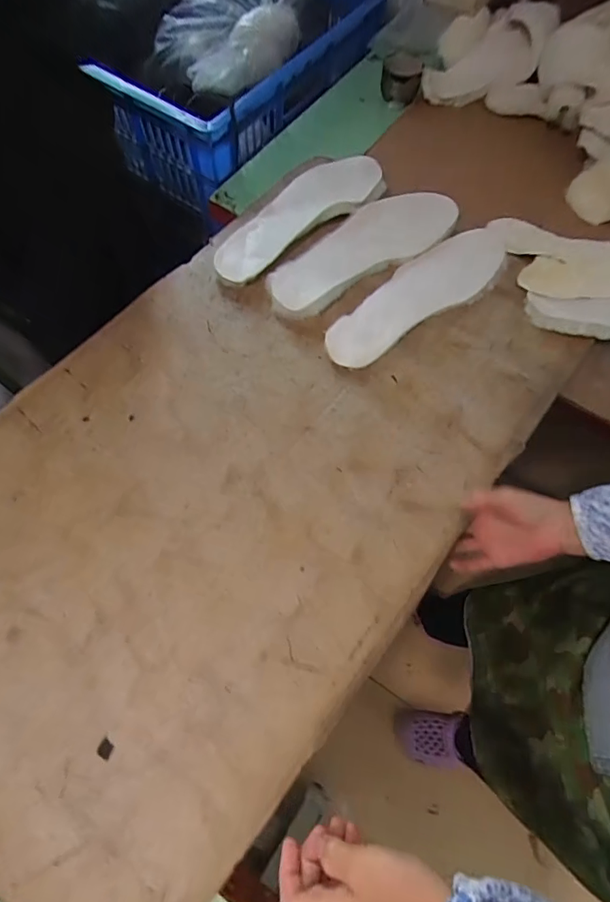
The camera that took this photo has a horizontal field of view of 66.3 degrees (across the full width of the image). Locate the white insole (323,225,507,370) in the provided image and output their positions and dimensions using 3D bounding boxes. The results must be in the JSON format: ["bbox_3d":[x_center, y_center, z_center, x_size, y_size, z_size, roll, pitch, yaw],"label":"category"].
[{"bbox_3d":[0.141,-0.204,0.593,0.288,0.019,0.078,-37,73,-15],"label":"white insole"}]

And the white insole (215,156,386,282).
[{"bbox_3d":[-0.011,-0.321,0.632,0.272,0.034,0.094,-36,73,-15],"label":"white insole"}]

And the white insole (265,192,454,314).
[{"bbox_3d":[0.078,-0.269,0.611,0.273,0.034,0.084,-28,71,-12],"label":"white insole"}]

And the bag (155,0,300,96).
[{"bbox_3d":[-0.126,-0.720,0.782,0.243,0.074,0.286,2,68,-1],"label":"bag"}]

